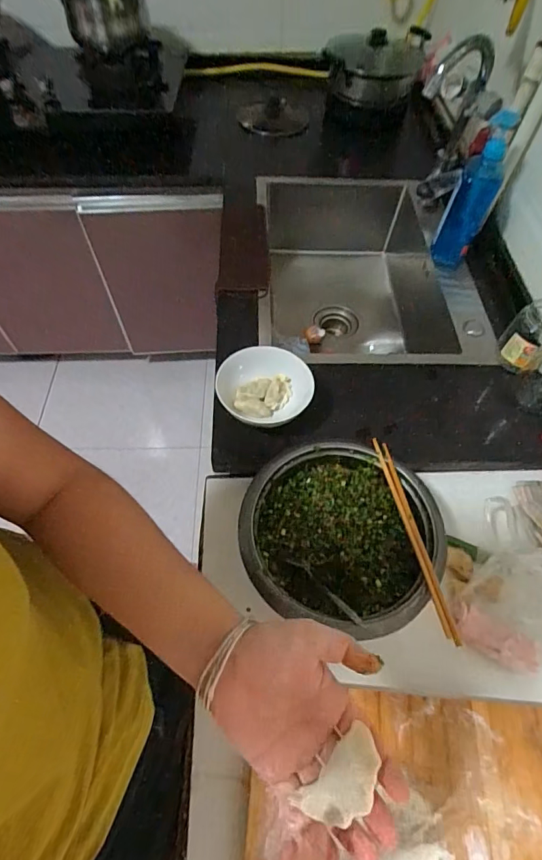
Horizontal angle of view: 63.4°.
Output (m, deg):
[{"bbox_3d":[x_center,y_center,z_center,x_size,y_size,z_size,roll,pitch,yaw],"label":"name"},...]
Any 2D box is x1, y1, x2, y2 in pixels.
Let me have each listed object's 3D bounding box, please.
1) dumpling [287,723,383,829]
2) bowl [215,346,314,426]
[{"bbox_3d":[0.044,0.221,0.268,0.055,0.019,0.031,-27,30,-25],"label":"dumpling"},{"bbox_3d":[-0.014,-0.062,0.692,0.137,0.060,0.137,0,58,0],"label":"bowl"}]

